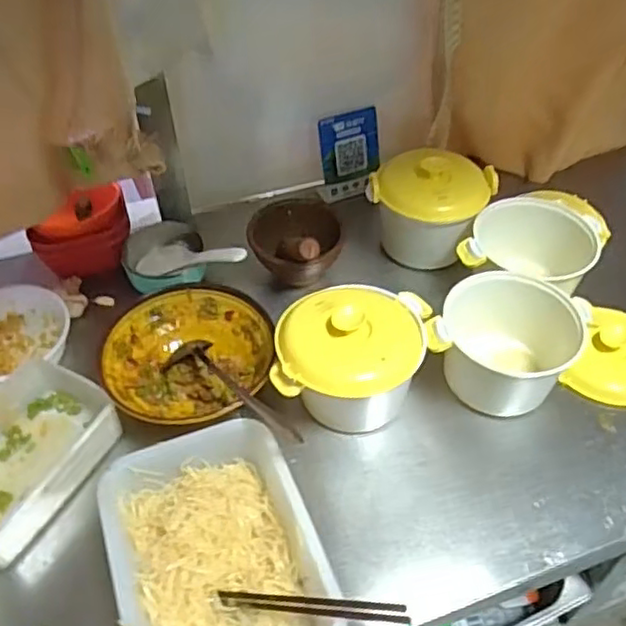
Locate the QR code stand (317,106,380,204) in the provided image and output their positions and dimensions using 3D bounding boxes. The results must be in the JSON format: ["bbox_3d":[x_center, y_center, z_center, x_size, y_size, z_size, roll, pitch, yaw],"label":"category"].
[{"bbox_3d":[0.063,-0.273,1.126,0.106,0.129,0.070,-8,48,-6],"label":"QR code stand"}]

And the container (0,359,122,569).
[{"bbox_3d":[-0.362,0.175,0.782,0.168,0.065,0.235,21,52,19],"label":"container"}]

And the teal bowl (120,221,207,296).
[{"bbox_3d":[-0.231,-0.086,1.015,0.121,0.062,0.116,-1,48,1],"label":"teal bowl"}]

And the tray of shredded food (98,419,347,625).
[{"bbox_3d":[-0.105,0.255,0.701,0.202,0.065,0.270,-17,50,-14],"label":"tray of shredded food"}]

